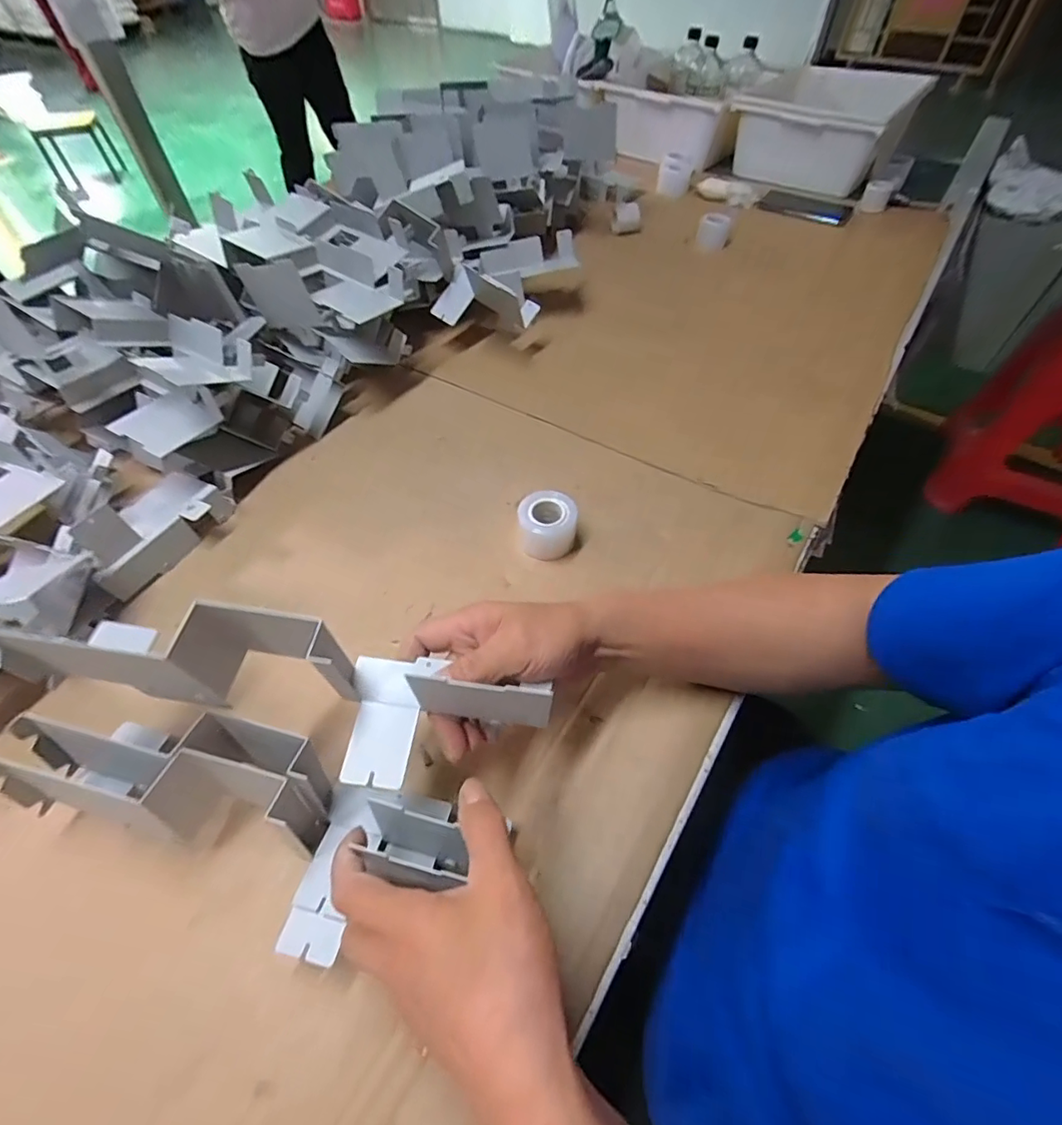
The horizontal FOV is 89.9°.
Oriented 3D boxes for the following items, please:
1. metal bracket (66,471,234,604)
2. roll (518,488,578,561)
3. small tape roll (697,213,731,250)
[{"bbox_3d":[-0.375,-0.041,0.516,0.075,0.073,0.137,28,59,19],"label":"metal bracket"},{"bbox_3d":[0.016,-0.035,0.523,0.056,0.045,0.056,0,54,0],"label":"roll"},{"bbox_3d":[0.303,-0.549,0.886,0.051,0.041,0.054,15,55,11],"label":"small tape roll"}]

